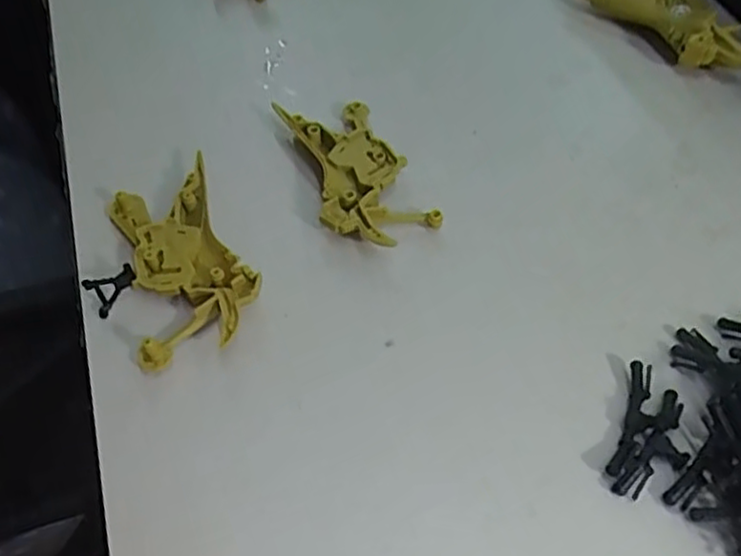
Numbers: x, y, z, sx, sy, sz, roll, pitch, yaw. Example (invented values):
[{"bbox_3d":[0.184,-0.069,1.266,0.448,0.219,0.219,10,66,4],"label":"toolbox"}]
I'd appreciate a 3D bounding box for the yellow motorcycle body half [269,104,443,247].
[{"bbox_3d":[-0.008,-0.052,0.334,0.049,0.015,0.099,-18,56,-14],"label":"yellow motorcycle body half"}]

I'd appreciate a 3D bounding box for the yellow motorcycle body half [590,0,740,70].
[{"bbox_3d":[0.177,-0.153,0.406,0.051,0.025,0.102,-32,60,-22],"label":"yellow motorcycle body half"}]

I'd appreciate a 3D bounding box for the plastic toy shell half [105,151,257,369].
[{"bbox_3d":[-0.080,-0.009,0.297,0.051,0.012,0.091,-16,55,-12],"label":"plastic toy shell half"}]

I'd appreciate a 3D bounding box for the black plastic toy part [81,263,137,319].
[{"bbox_3d":[-0.106,0.005,0.288,0.020,0.018,0.007,-32,60,-22],"label":"black plastic toy part"}]

